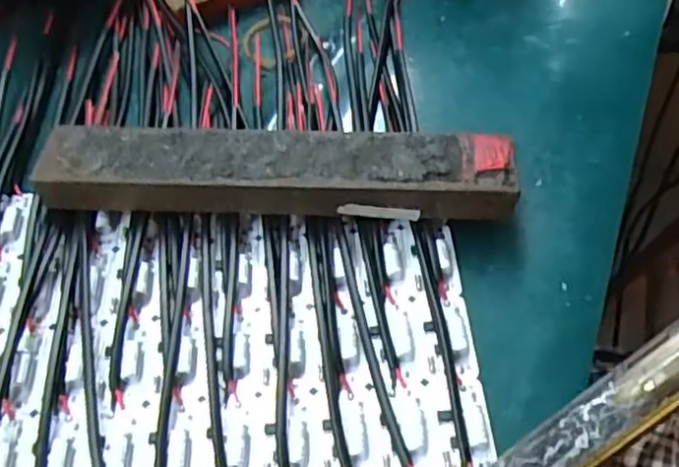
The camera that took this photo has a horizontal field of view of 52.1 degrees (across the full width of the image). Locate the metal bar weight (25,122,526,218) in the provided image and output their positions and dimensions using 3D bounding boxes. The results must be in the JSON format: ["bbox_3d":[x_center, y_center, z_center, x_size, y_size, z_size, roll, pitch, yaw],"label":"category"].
[{"bbox_3d":[-0.026,-0.023,0.286,0.188,0.029,0.032,3,54,3],"label":"metal bar weight"}]

